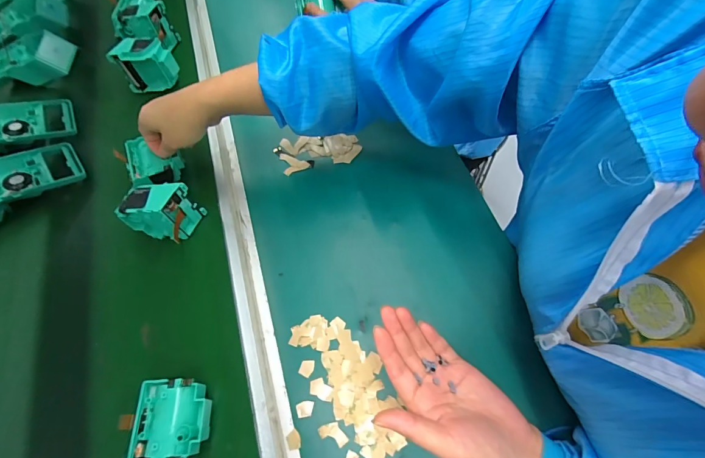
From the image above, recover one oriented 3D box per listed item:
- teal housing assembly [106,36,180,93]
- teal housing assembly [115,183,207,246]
[{"bbox_3d":[-0.329,-0.261,0.575,0.080,0.070,0.035,-3,63,0],"label":"teal housing assembly"},{"bbox_3d":[-0.237,-0.022,0.449,0.064,0.073,0.054,14,64,9],"label":"teal housing assembly"}]

